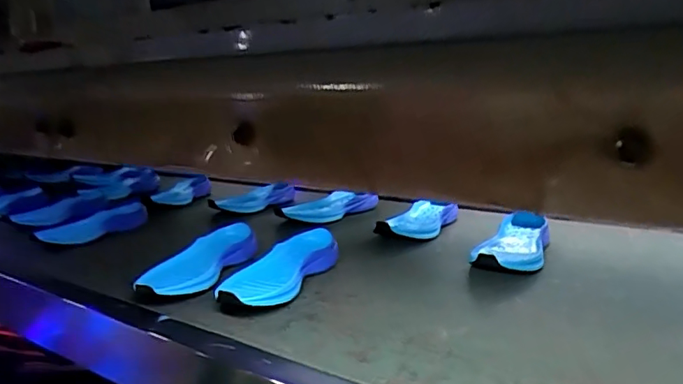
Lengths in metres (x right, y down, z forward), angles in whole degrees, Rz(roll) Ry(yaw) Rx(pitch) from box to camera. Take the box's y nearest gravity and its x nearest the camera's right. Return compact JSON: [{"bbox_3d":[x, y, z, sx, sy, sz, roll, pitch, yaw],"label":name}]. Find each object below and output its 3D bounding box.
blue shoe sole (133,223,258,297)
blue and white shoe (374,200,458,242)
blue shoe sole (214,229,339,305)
[{"bbox_3d":[-0.215,0.106,0.780,0.090,0.048,0.233,2,12,18],"label":"blue shoe sole"},{"bbox_3d":[0.153,0.055,1.010,0.100,0.046,0.213,5,14,31],"label":"blue and white shoe"},{"bbox_3d":[-0.094,0.115,0.744,0.101,0.046,0.247,3,13,23],"label":"blue shoe sole"}]

